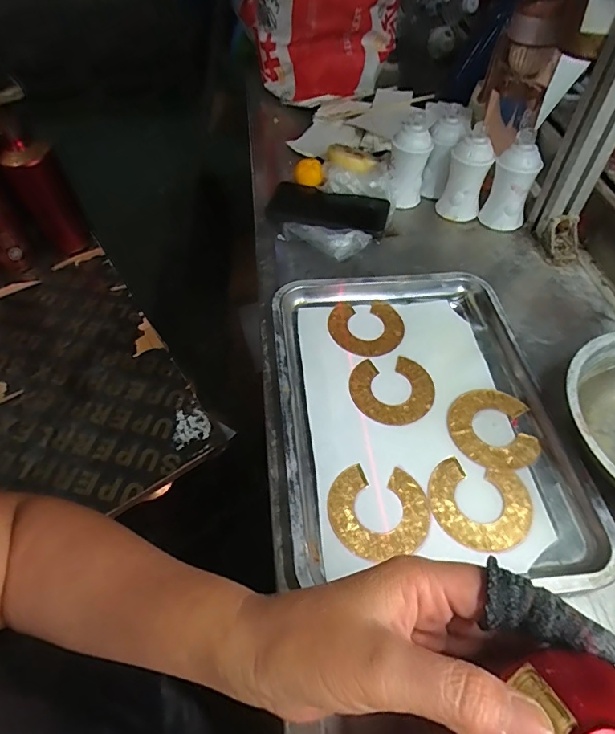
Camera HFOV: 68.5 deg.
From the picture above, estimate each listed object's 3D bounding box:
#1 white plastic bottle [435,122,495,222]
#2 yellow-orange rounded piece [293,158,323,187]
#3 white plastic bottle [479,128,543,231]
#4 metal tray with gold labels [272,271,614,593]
[{"bbox_3d":[0.214,-0.259,0.614,0.057,0.104,0.047,0,52,3],"label":"white plastic bottle"},{"bbox_3d":[0.002,-0.279,0.663,0.039,0.033,0.047,-15,53,-8],"label":"yellow-orange rounded piece"},{"bbox_3d":[0.272,-0.243,0.596,0.053,0.105,0.057,23,57,20],"label":"white plastic bottle"},{"bbox_3d":[0.104,0.031,0.436,0.254,0.030,0.330,-6,52,-1],"label":"metal tray with gold labels"}]

